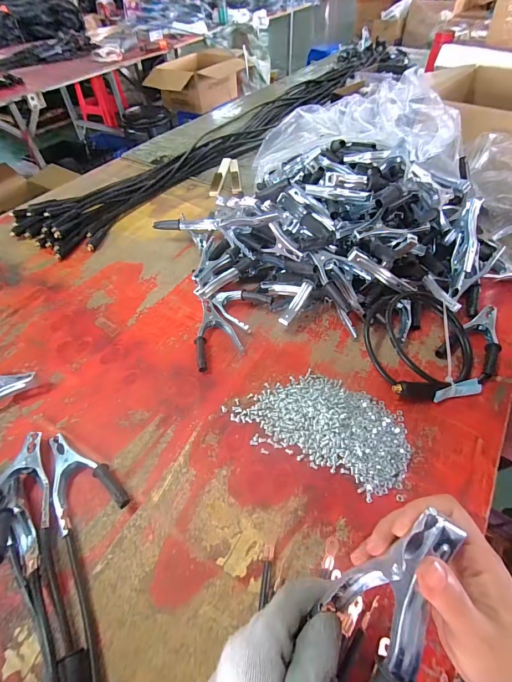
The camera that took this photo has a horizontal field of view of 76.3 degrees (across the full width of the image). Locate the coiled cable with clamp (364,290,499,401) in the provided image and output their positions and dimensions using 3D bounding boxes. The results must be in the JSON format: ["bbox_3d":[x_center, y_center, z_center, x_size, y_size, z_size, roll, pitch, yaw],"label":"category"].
[{"bbox_3d":[0.300,-0.002,0.529,0.242,0.067,0.181,-15,52,-8],"label":"coiled cable with clamp"}]

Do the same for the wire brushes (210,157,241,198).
[{"bbox_3d":[-0.091,-0.491,0.965,0.087,0.019,0.190,-5,51,0],"label":"wire brushes"}]

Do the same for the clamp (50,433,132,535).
[{"bbox_3d":[-0.234,0.182,0.434,0.079,0.026,0.144,-33,56,-21],"label":"clamp"}]

